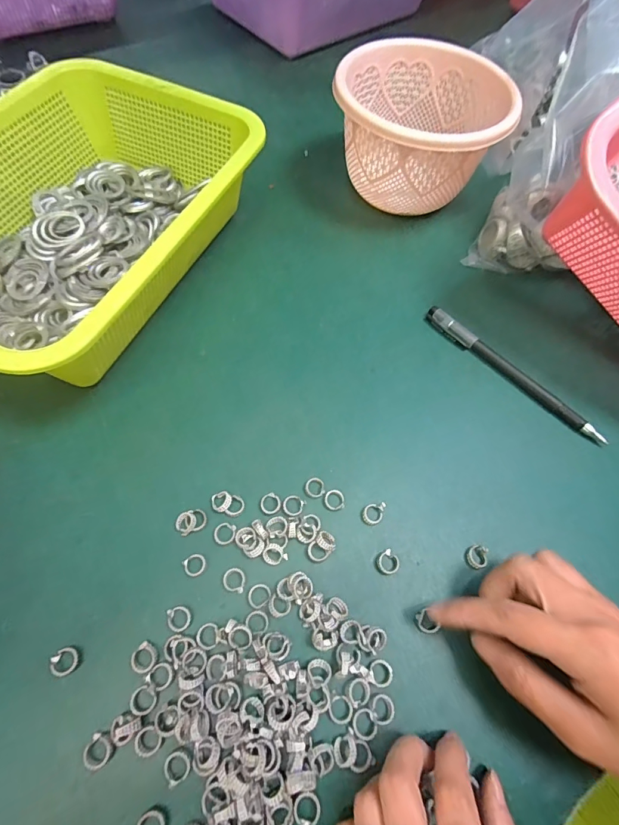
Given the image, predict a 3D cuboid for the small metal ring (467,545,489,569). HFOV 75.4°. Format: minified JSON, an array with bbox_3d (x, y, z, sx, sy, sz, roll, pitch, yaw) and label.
[{"bbox_3d":[0.102,0.087,0.242,0.013,0.006,0.013,1,65,-2],"label":"small metal ring"}]

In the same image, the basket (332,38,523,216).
[{"bbox_3d":[0.095,-0.248,0.361,0.135,0.087,0.130,2,64,-4],"label":"basket"}]

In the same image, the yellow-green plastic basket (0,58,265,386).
[{"bbox_3d":[-0.171,-0.138,0.298,0.191,0.077,0.261,24,65,9],"label":"yellow-green plastic basket"}]

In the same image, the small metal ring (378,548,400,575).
[{"bbox_3d":[0.047,0.089,0.238,0.013,0.005,0.012,1,65,-2],"label":"small metal ring"}]

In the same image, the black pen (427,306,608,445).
[{"bbox_3d":[0.150,-0.031,0.300,0.011,0.010,0.152,-42,73,-19],"label":"black pen"}]

